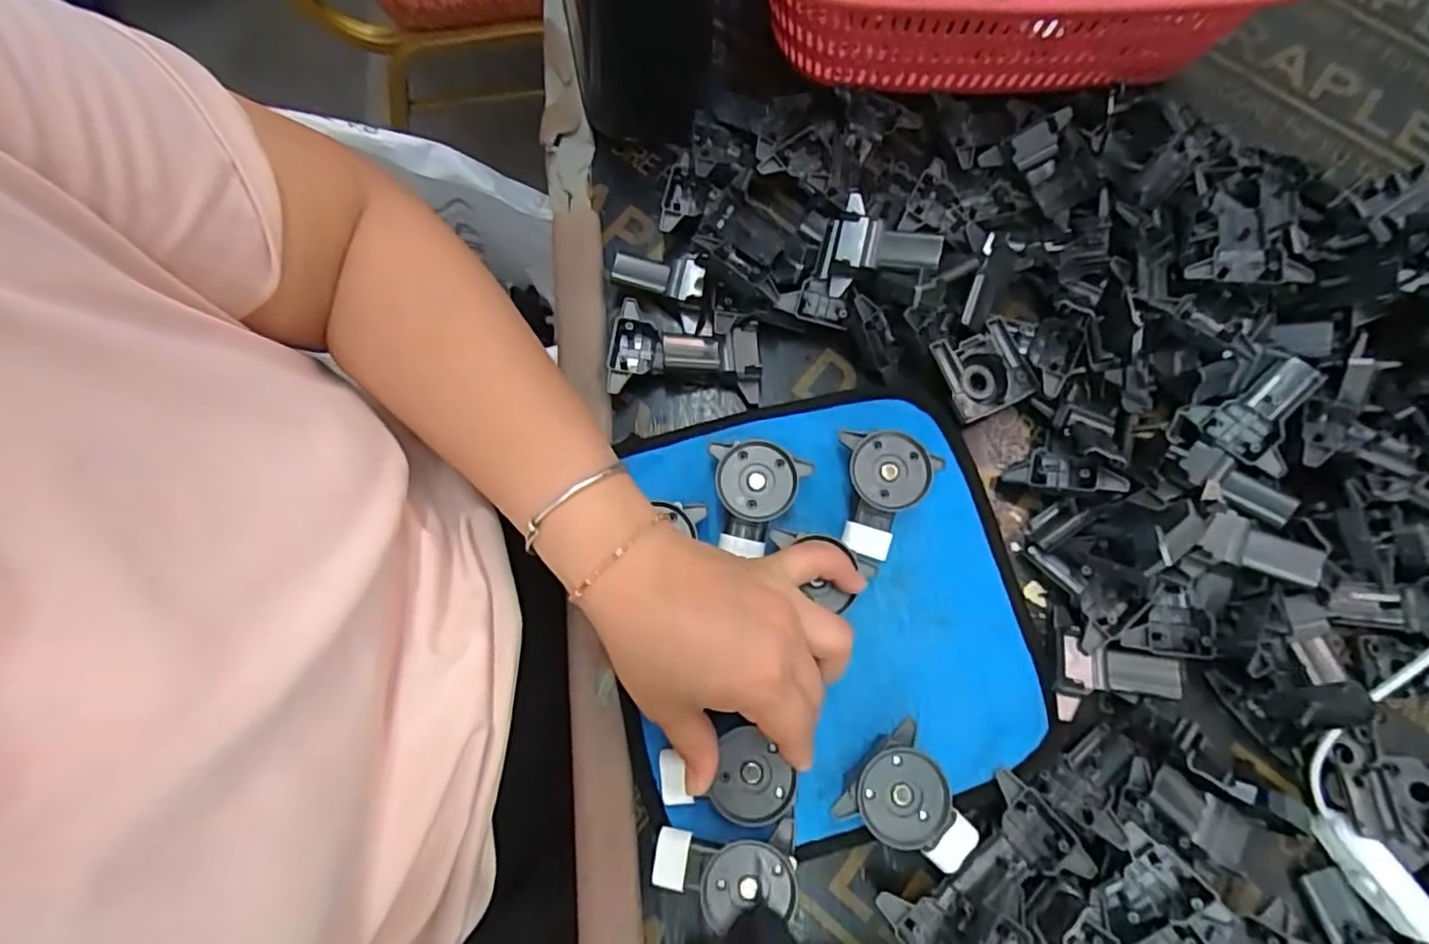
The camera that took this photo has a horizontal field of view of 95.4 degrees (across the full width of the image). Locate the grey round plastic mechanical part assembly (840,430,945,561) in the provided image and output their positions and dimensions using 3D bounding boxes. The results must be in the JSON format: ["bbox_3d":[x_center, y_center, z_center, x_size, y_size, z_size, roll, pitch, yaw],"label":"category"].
[{"bbox_3d":[0.095,0.013,0.351,0.052,0.025,0.064,6,75,2],"label":"grey round plastic mechanical part assembly"}]

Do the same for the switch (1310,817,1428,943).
[{"bbox_3d":[0.316,0.194,0.309,0.016,0.014,0.059,-35,77,-8],"label":"switch"}]

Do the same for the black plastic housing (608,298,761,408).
[{"bbox_3d":[-0.017,-0.069,0.375,0.087,0.025,0.052,2,75,1],"label":"black plastic housing"}]

